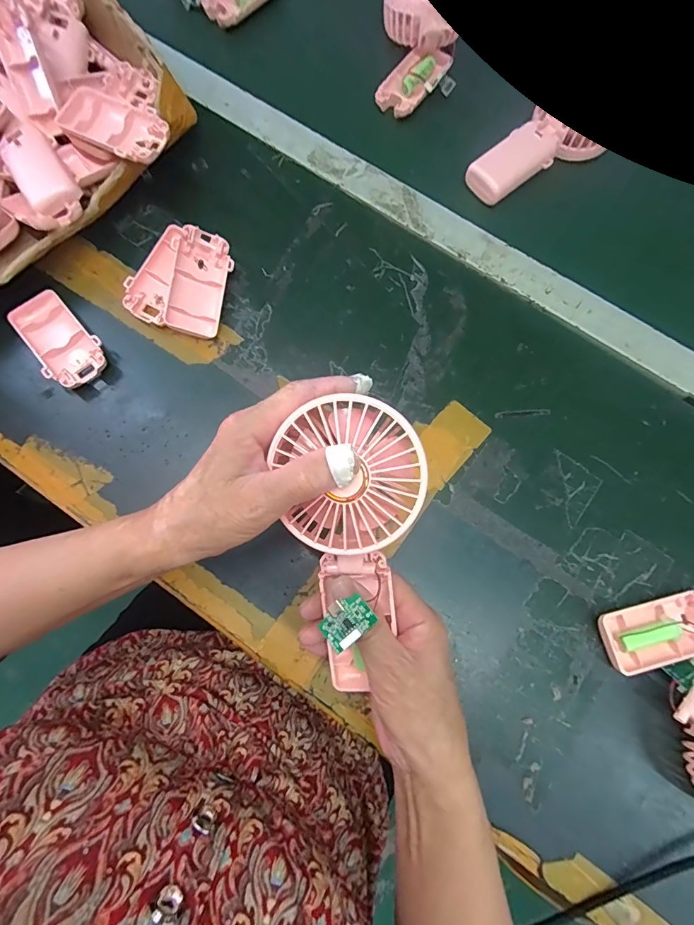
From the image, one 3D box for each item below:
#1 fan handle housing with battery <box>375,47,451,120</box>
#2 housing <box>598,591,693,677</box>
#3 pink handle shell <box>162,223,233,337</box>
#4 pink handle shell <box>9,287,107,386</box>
[{"bbox_3d":[0.072,-0.408,0.448,0.051,0.018,0.089,33,78,6],"label":"fan handle housing with battery"},{"bbox_3d":[0.245,0.132,0.327,0.092,0.015,0.045,-13,77,-4],"label":"housing"},{"bbox_3d":[-0.134,-0.161,0.375,0.047,0.017,0.092,11,82,-27],"label":"pink handle shell"},{"bbox_3d":[-0.250,-0.106,0.365,0.047,0.021,0.094,-41,81,-10],"label":"pink handle shell"}]

